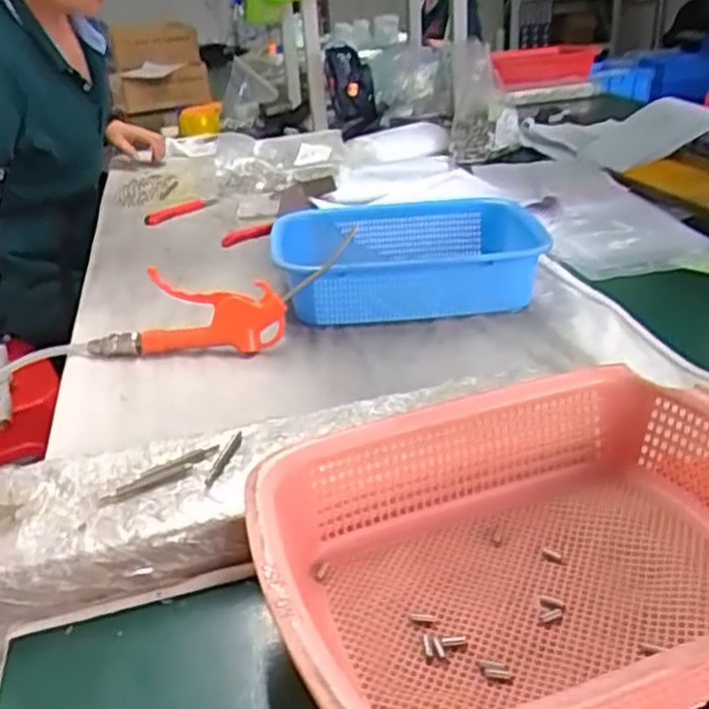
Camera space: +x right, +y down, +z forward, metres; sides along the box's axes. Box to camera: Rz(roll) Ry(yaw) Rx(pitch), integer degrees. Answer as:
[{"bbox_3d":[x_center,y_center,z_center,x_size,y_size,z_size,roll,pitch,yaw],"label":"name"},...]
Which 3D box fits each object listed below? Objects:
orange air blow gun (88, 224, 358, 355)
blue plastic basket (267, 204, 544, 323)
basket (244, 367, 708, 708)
[{"bbox_3d":[-0.138,-0.044,0.729,0.255,0.094,0.052,-16,27,3],"label":"orange air blow gun"},{"bbox_3d":[0.057,-0.104,0.834,0.291,0.070,0.200,-5,27,-2],"label":"blue plastic basket"},{"bbox_3d":[0.099,0.108,0.403,0.289,0.077,0.212,-13,28,-17],"label":"basket"}]

